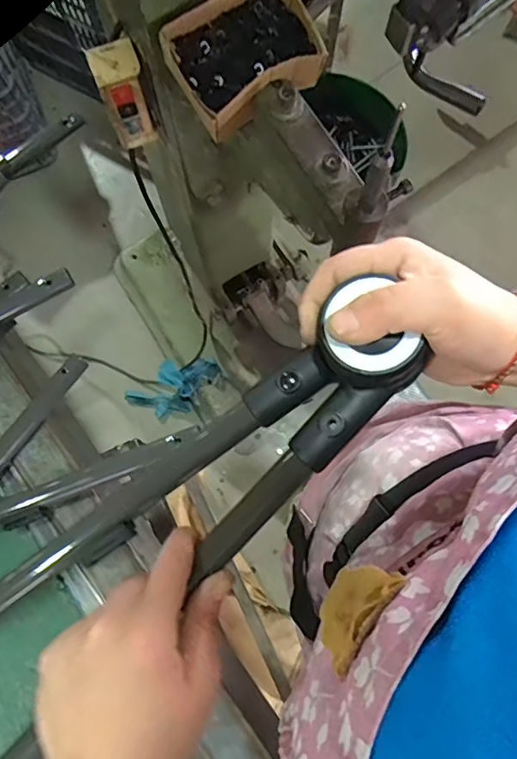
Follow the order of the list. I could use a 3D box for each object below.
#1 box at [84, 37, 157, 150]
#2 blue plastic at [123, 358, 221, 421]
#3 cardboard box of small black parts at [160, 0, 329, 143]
[{"bbox_3d":[-0.148,-0.312,0.588,0.053,0.110,0.039,-17,78,-3],"label":"box"},{"bbox_3d":[-0.205,0.019,1.291,0.255,0.063,0.120,-29,76,28],"label":"blue plastic"},{"bbox_3d":[-0.011,-0.305,0.500,0.138,0.053,0.101,-29,79,-5],"label":"cardboard box of small black parts"}]

